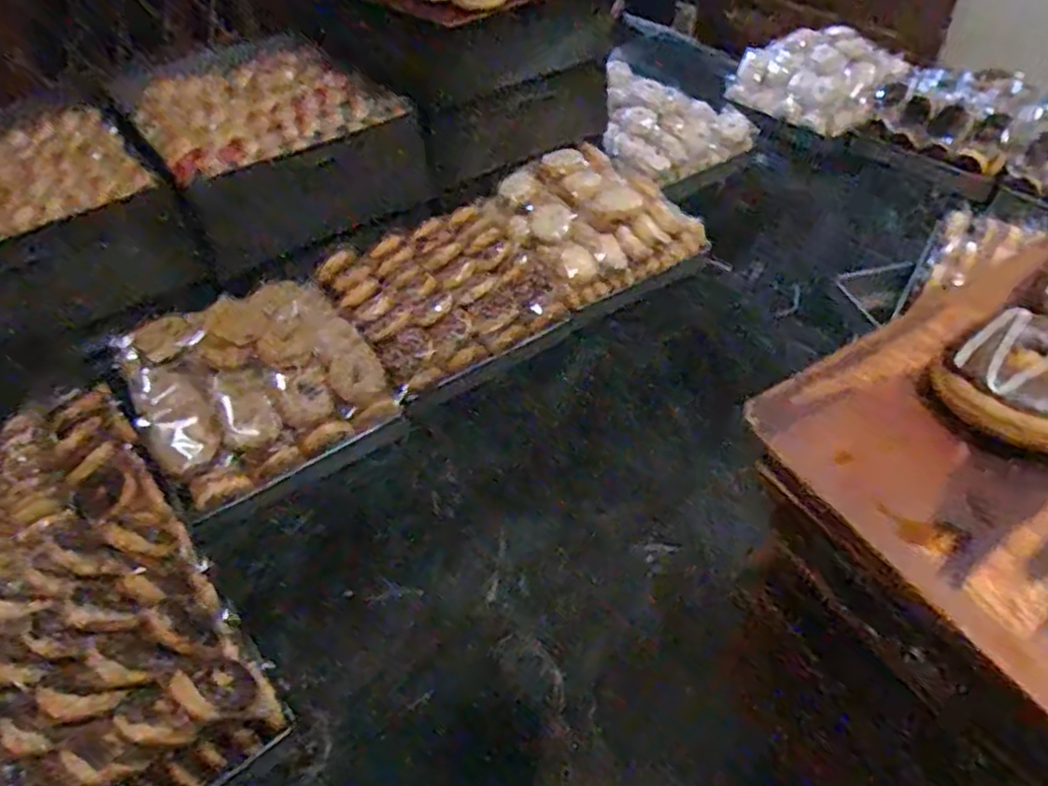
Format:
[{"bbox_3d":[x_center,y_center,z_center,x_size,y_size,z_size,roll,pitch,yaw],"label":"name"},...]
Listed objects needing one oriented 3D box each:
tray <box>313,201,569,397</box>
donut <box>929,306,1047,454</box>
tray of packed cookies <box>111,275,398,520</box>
[{"bbox_3d":[-0.170,-0.213,1.434,0.403,0.095,0.377,-29,50,-23],"label":"tray"},{"bbox_3d":[0.287,0.000,0.396,0.083,0.048,0.091,-22,48,-17],"label":"donut"},{"bbox_3d":[-0.494,-0.032,1.266,0.394,0.153,0.381,-30,51,-23],"label":"tray of packed cookies"}]

